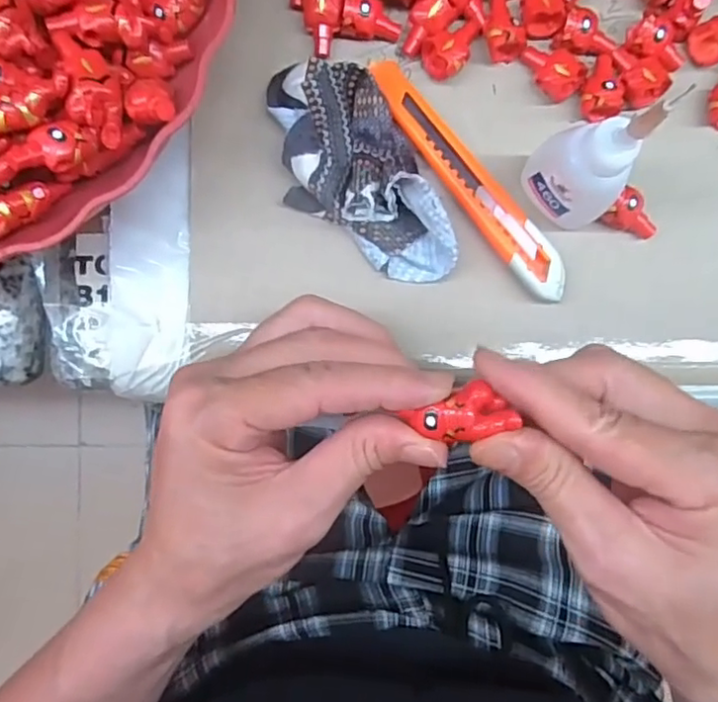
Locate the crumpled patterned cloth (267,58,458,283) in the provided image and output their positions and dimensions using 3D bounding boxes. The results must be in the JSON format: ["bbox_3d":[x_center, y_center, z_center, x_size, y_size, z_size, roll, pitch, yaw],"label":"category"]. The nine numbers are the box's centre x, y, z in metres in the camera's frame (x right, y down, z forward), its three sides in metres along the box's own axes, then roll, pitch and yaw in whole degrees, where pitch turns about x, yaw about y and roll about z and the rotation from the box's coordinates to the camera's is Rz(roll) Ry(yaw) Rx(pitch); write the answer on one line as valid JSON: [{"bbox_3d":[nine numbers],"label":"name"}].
[{"bbox_3d":[-0.001,-0.071,0.246,0.051,0.023,0.096,-23,91,-1],"label":"crumpled patterned cloth"}]

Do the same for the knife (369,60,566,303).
[{"bbox_3d":[0.044,-0.070,0.254,0.015,0.009,0.119,-38,91,-1],"label":"knife"}]

